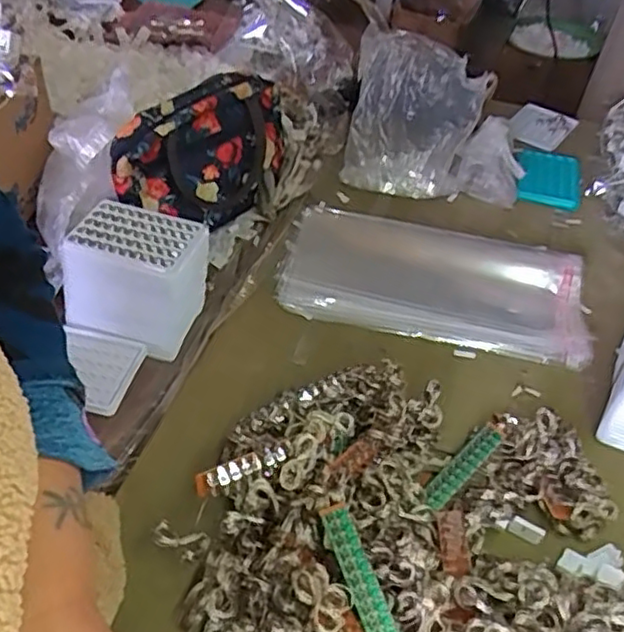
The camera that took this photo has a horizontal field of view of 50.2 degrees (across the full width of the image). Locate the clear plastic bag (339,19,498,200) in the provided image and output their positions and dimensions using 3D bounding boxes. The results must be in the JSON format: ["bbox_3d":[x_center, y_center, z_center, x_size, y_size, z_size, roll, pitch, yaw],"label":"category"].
[{"bbox_3d":[0.138,-0.271,0.894,0.170,0.173,0.135,13,44,6],"label":"clear plastic bag"}]

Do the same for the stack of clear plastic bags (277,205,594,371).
[{"bbox_3d":[0.140,-0.040,0.770,0.344,0.029,0.173,13,44,6],"label":"stack of clear plastic bags"}]

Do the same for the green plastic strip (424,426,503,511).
[{"bbox_3d":[0.133,0.133,0.592,0.021,0.009,0.101,37,51,27],"label":"green plastic strip"}]

